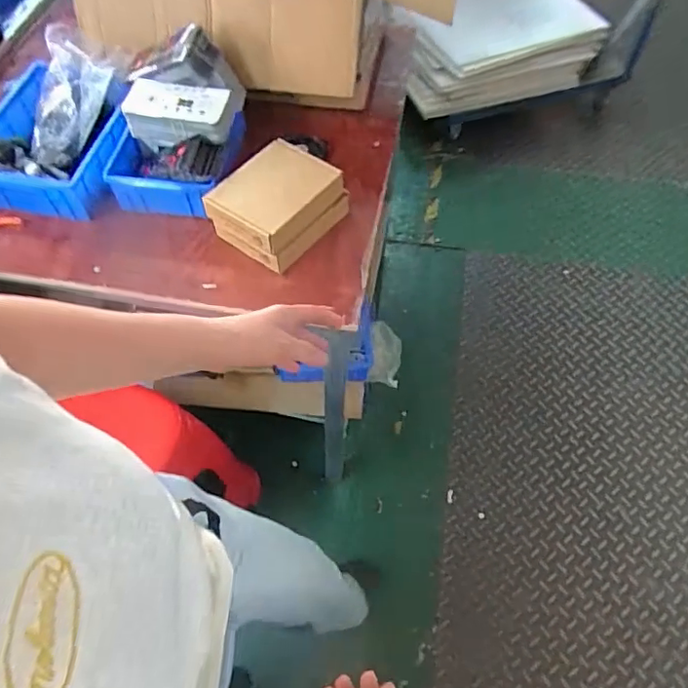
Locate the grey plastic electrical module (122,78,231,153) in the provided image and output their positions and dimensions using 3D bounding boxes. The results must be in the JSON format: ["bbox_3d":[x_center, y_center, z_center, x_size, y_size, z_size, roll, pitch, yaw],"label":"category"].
[{"bbox_3d":[-0.258,-0.356,0.892,0.162,0.070,0.068,9,58,6],"label":"grey plastic electrical module"}]

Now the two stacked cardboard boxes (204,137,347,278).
[{"bbox_3d":[-0.099,-0.215,0.875,0.142,0.076,0.185,35,64,20],"label":"two stacked cardboard boxes"}]

